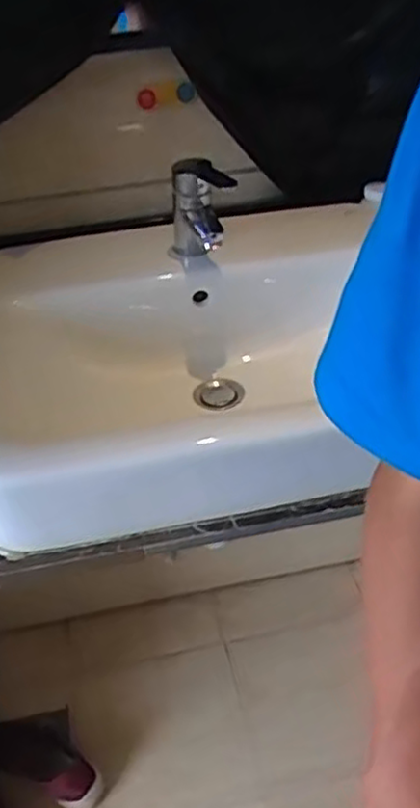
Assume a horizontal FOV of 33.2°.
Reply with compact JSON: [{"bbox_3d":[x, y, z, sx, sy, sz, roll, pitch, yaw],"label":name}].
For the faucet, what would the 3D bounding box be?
[{"bbox_3d":[-0.010,-0.205,0.788,0.052,0.120,0.111,-4,40,-12],"label":"faucet"}]

